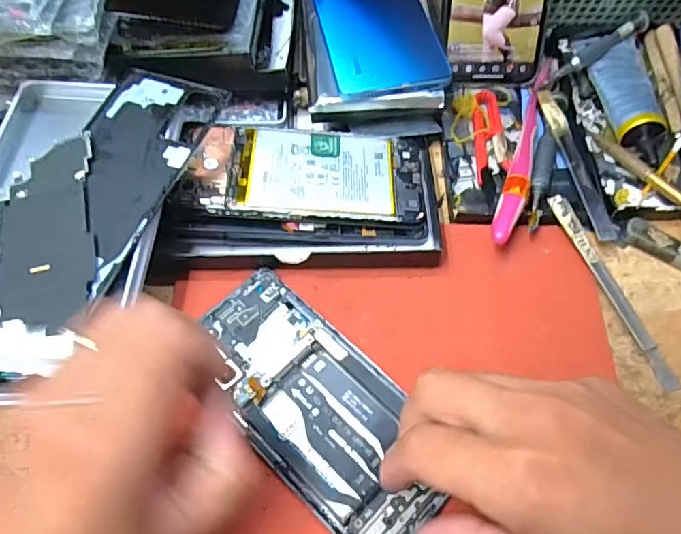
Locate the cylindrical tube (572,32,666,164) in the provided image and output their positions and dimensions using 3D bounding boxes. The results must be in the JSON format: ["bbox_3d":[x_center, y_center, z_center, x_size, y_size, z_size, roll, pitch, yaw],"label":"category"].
[{"bbox_3d":[0.212,-0.132,0.390,0.042,0.023,0.133,-5,61,-3],"label":"cylindrical tube"}]

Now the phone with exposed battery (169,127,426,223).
[{"bbox_3d":[-0.021,-0.060,0.339,0.149,0.004,0.068,3,59,-5],"label":"phone with exposed battery"}]

